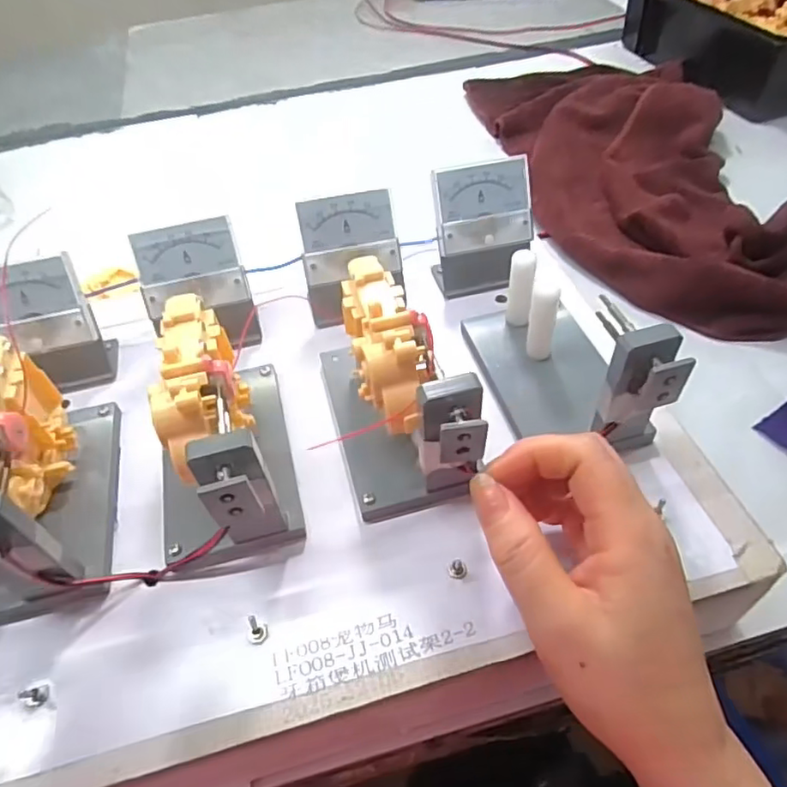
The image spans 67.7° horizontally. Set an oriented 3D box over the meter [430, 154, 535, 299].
[{"bbox_3d":[0.062,-0.109,0.392,0.066,0.072,0.048,-11,50,-4],"label":"meter"}]

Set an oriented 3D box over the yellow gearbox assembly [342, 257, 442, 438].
[{"bbox_3d":[-0.002,-0.027,0.296,0.039,0.036,0.088,-11,50,-4],"label":"yellow gearbox assembly"}]

